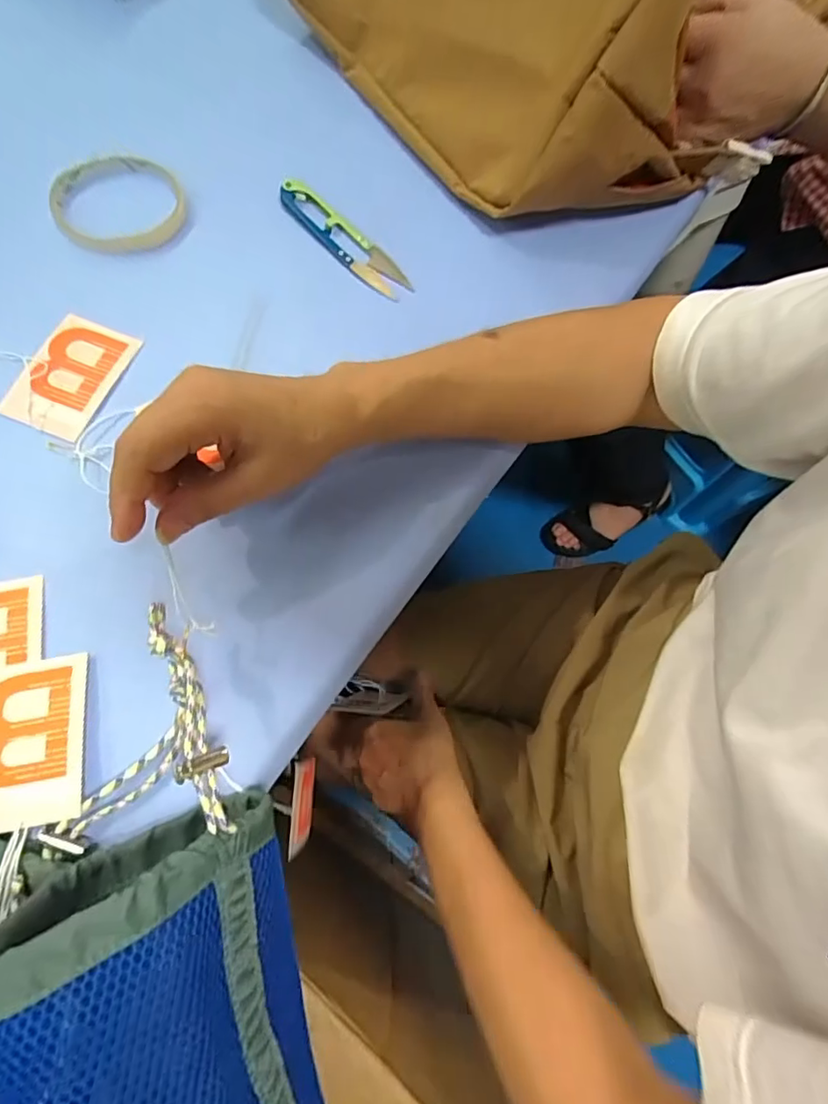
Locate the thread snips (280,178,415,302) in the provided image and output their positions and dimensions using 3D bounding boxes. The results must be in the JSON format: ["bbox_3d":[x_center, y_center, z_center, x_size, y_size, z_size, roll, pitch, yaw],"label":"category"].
[{"bbox_3d":[-0.049,-0.221,0.386,0.114,0.015,0.027,44,85,3],"label":"thread snips"}]

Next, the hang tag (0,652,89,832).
[{"bbox_3d":[-0.194,0.094,0.273,0.053,0.004,0.080,-8,69,-6],"label":"hang tag"}]

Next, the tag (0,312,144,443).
[{"bbox_3d":[-0.217,-0.113,0.340,0.056,0.009,0.080,21,72,3],"label":"tag"}]

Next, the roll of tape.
[{"bbox_3d":[-0.205,-0.244,0.377,0.086,0.009,0.078,16,74,-2],"label":"roll of tape"}]

